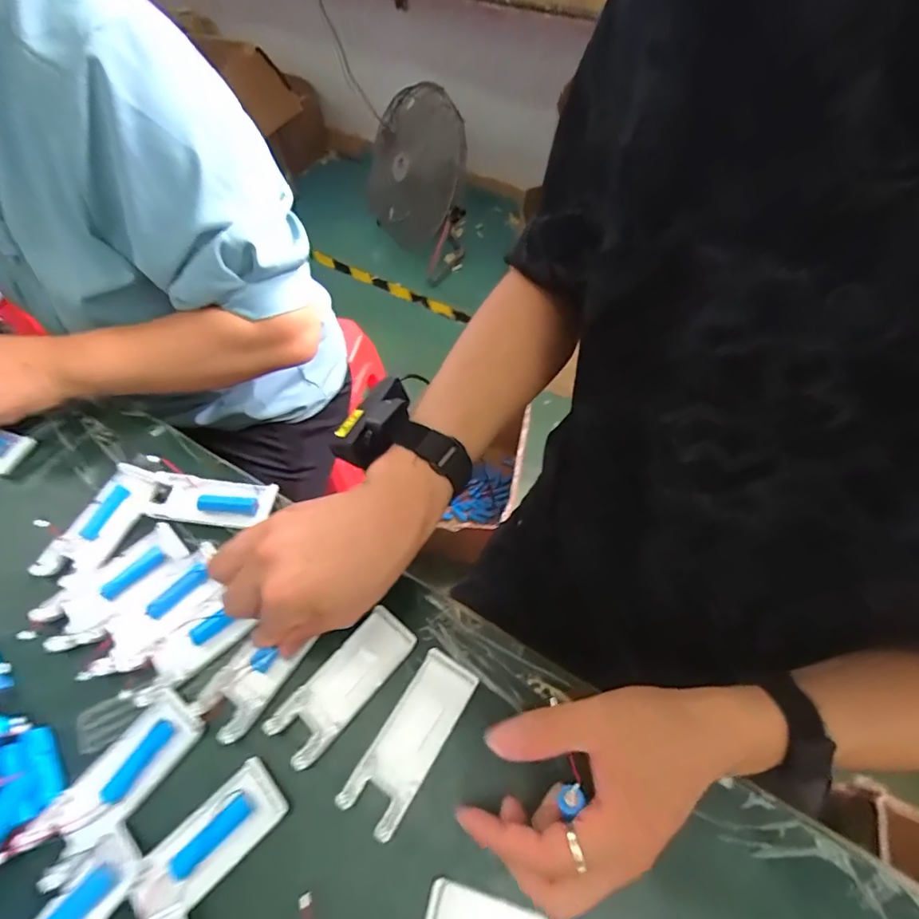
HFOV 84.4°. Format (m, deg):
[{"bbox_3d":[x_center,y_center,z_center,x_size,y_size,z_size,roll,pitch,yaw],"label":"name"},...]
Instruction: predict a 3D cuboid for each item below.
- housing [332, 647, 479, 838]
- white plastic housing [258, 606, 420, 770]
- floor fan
[{"bbox_3d":[-0.031,0.179,0.328,0.039,0.012,0.104,28,60,17],"label":"housing"},{"bbox_3d":[-0.079,0.150,0.343,0.039,0.012,0.104,37,63,22],"label":"white plastic housing"},{"bbox_3d":[-0.148,-0.863,1.652,0.330,0.473,0.337,3,56,2],"label":"floor fan"}]

